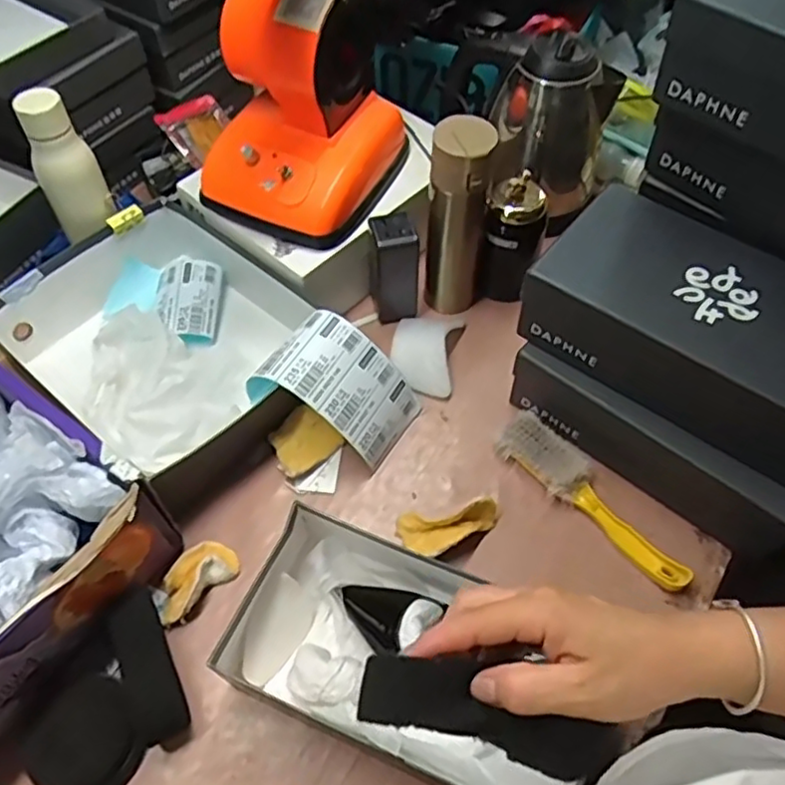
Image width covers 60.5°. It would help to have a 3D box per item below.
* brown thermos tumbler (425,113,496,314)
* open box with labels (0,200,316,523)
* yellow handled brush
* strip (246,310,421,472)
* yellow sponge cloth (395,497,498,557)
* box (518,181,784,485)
[{"bbox_3d":[0.073,-0.186,0.758,0.067,0.241,0.060,8,57,5],"label":"brown thermos tumbler"},{"bbox_3d":[-0.260,-0.053,0.773,0.326,0.114,0.267,37,64,21],"label":"open box with labels"},{"bbox_3d":[0.209,0.104,0.691,0.226,0.039,0.058,39,65,22],"label":"yellow handled brush"},{"bbox_3d":[-0.061,-0.010,0.713,0.156,0.090,0.097,25,60,15],"label":"strip"},{"bbox_3d":[0.054,0.135,0.660,0.098,0.033,0.051,1,57,0],"label":"yellow sponge cloth"},{"bbox_3d":[0.289,-0.060,0.634,0.296,0.096,0.167,34,63,20],"label":"box"}]

